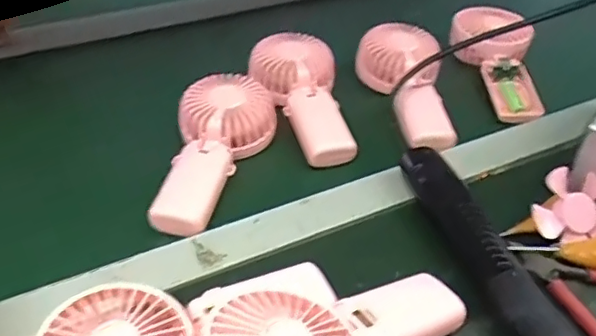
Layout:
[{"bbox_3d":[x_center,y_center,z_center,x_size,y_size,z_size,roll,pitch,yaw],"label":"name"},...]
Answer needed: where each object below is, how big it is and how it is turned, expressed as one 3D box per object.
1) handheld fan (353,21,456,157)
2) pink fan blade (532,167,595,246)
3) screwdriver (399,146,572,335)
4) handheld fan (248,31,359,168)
[{"bbox_3d":[0.122,-0.082,0.619,0.076,0.043,0.164,-9,57,-16],"label":"handheld fan"},{"bbox_3d":[0.220,0.031,0.474,0.069,0.015,0.058,-3,76,-9],"label":"pink fan blade"},{"bbox_3d":[0.141,0.069,0.431,0.028,0.041,0.233,-12,44,-19],"label":"screwdriver"},{"bbox_3d":[0.004,-0.073,0.585,0.084,0.046,0.164,-5,42,-11],"label":"handheld fan"}]

